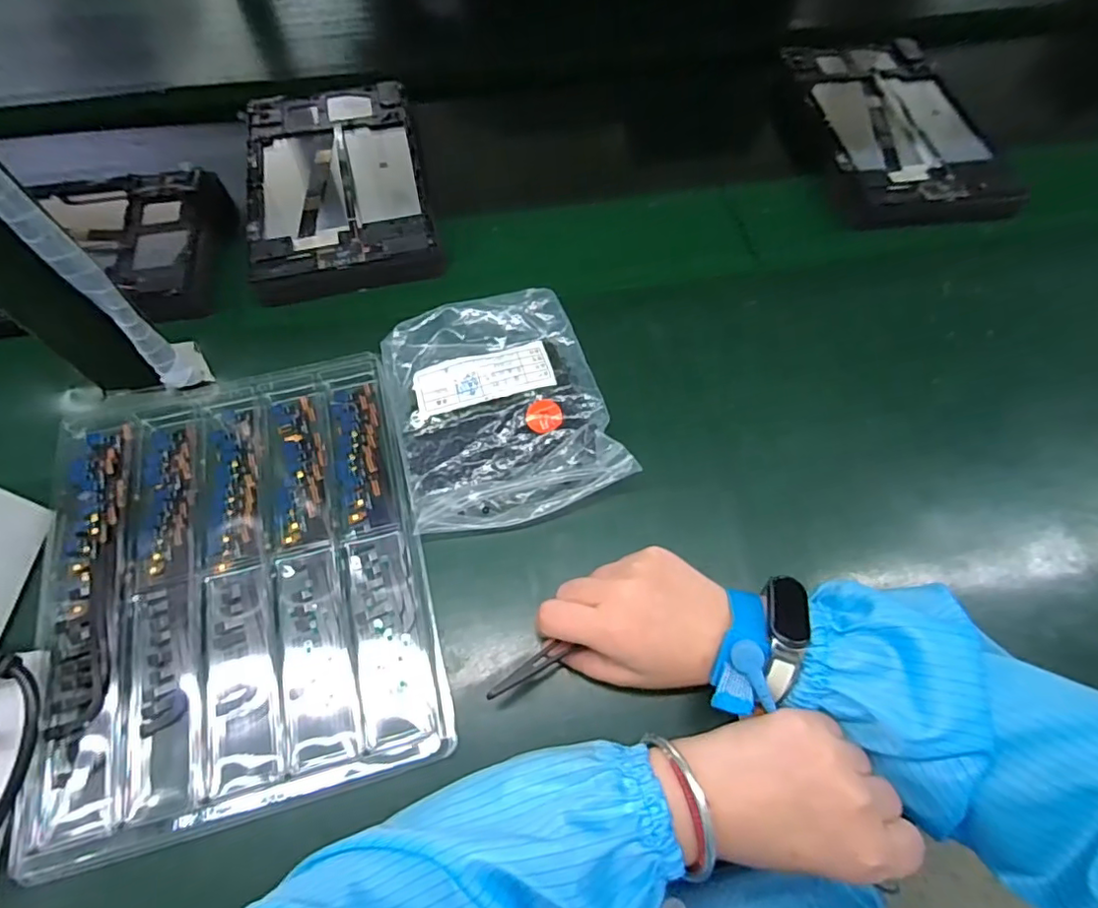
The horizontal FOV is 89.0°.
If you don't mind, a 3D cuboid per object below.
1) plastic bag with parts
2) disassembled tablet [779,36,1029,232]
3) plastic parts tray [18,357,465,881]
[{"bbox_3d":[-0.036,-0.035,0.390,0.140,0.024,0.168,-14,67,-8],"label":"plastic bag with parts"},{"bbox_3d":[0.323,-0.317,0.523,0.153,0.022,0.269,-4,66,-3],"label":"disassembled tablet"},{"bbox_3d":[-0.193,0.065,0.345,0.216,0.014,0.277,-15,67,-8],"label":"plastic parts tray"}]

